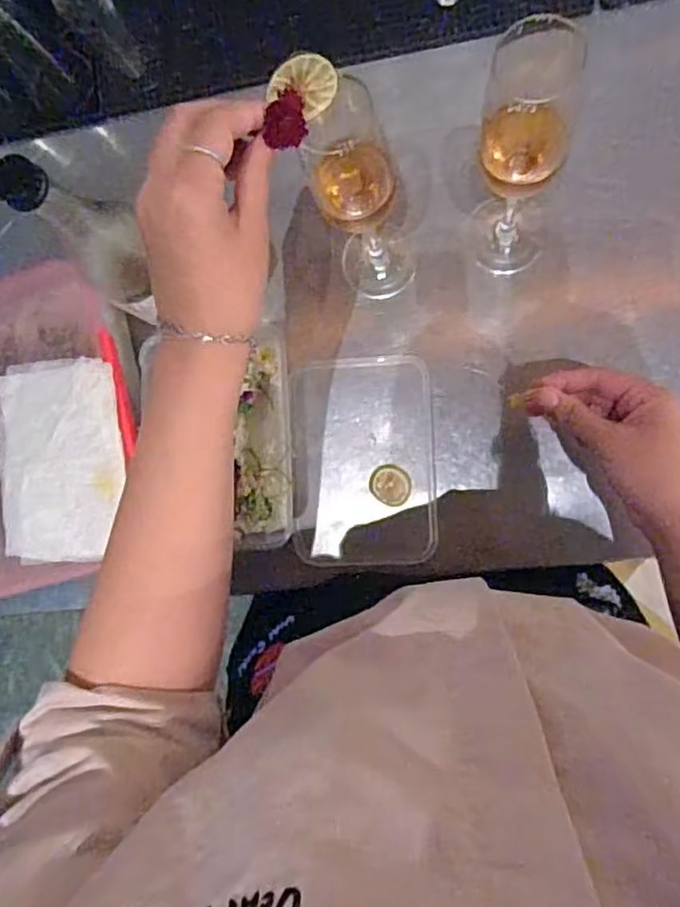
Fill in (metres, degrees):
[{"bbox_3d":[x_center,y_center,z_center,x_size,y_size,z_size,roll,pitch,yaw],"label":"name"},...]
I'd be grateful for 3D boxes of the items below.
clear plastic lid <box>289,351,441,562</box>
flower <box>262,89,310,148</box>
[{"bbox_3d":[0.019,0.007,0.551,0.123,0.007,0.177,-3,87,9],"label":"clear plastic lid"},{"bbox_3d":[-0.029,-0.173,0.331,0.021,0.018,0.022,-8,86,9],"label":"flower"}]

